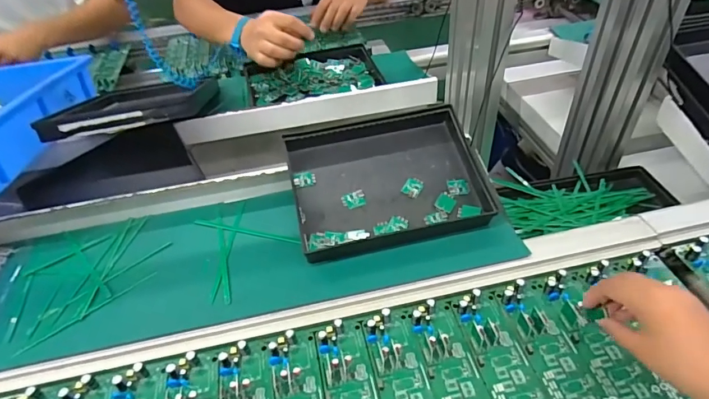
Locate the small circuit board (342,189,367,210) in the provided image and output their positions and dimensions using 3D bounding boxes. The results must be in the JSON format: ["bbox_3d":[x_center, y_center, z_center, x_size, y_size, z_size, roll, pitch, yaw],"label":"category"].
[{"bbox_3d":[0.000,0.002,0.538,0.029,0.009,0.023,-18,47,-13],"label":"small circuit board"}]

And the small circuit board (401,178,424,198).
[{"bbox_3d":[0.072,-0.016,0.547,0.021,0.004,0.028,27,64,15],"label":"small circuit board"}]

